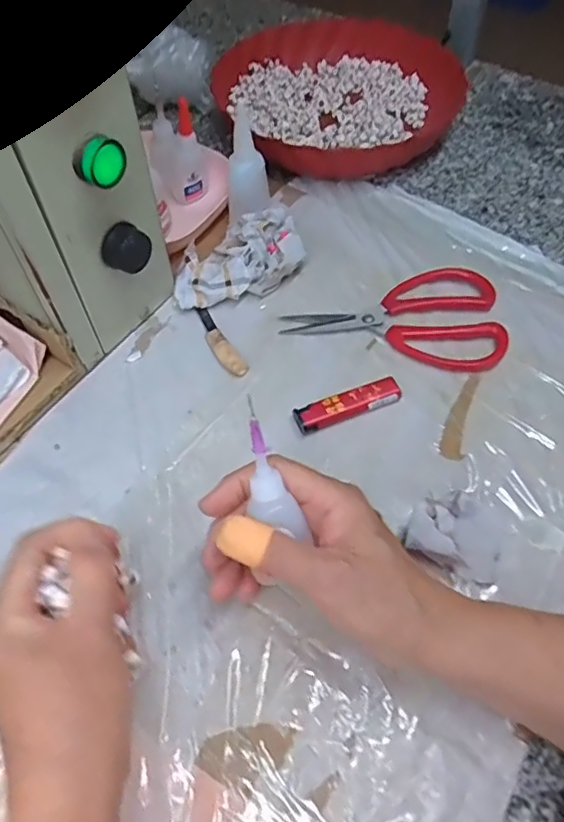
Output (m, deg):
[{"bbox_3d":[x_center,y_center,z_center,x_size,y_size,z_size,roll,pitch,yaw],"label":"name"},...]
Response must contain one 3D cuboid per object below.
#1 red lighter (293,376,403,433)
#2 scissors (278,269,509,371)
[{"bbox_3d":[0.046,-0.004,0.411,0.075,0.009,0.020,-19,59,-14],"label":"red lighter"},{"bbox_3d":[0.092,-0.081,0.459,0.159,0.016,0.094,15,57,7],"label":"scissors"}]

